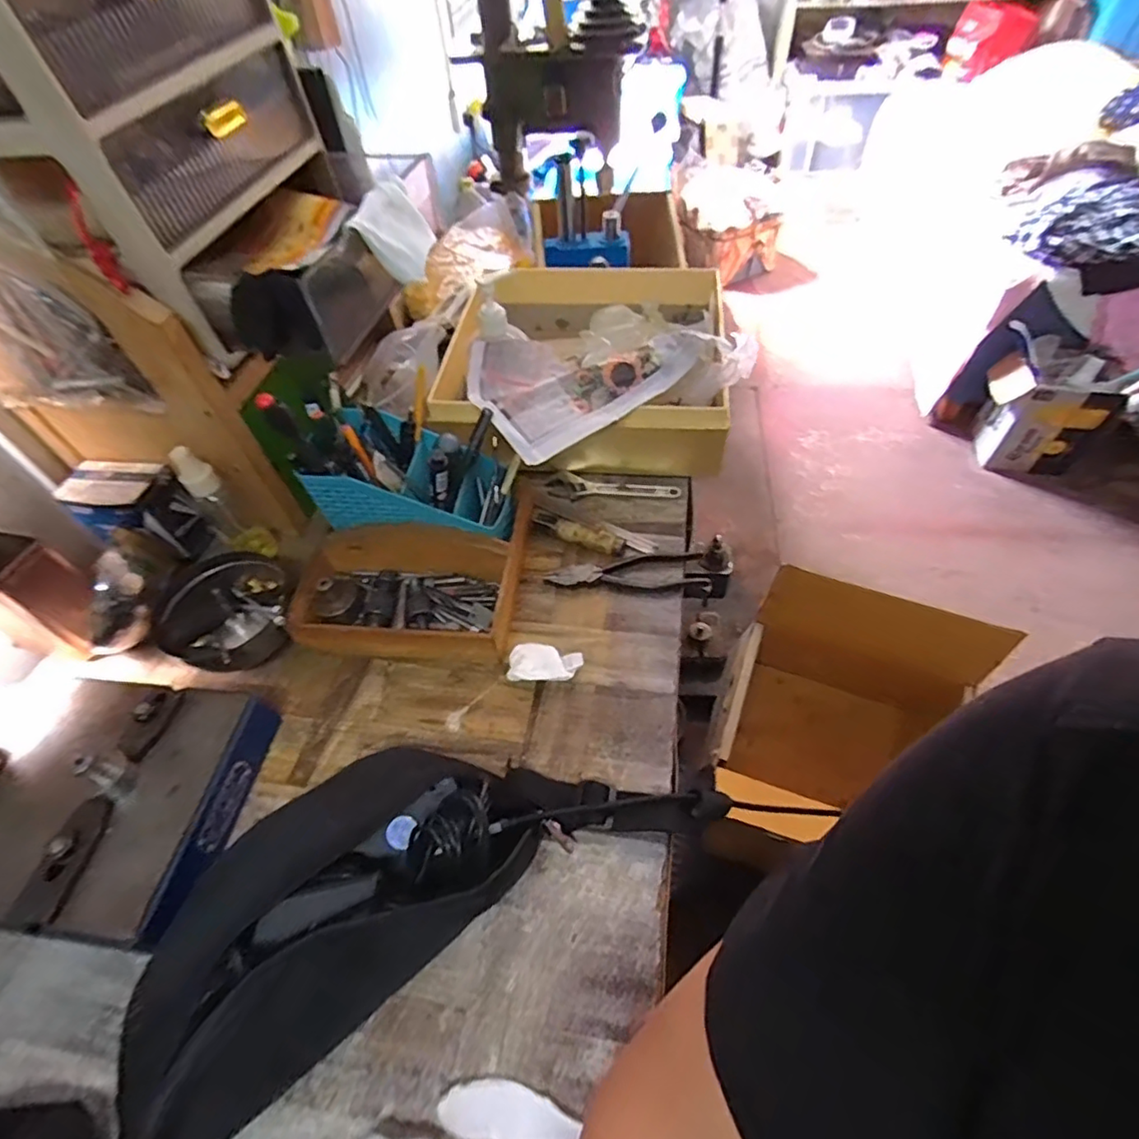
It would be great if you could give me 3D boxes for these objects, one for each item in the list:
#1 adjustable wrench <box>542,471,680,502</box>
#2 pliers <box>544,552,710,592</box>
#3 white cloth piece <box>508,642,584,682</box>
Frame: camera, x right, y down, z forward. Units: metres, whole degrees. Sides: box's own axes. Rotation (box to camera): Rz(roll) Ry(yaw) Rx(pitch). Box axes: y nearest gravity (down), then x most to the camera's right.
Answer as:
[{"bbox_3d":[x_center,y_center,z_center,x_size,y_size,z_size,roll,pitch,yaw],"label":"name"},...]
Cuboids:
[{"bbox_3d":[0.048,-0.089,0.643,0.141,0.011,0.033,2,52,4],"label":"adjustable wrench"},{"bbox_3d":[0.058,-0.001,0.571,0.154,0.015,0.048,1,52,3],"label":"pliers"},{"bbox_3d":[-0.020,0.083,0.515,0.063,0.021,0.038,-2,52,1],"label":"white cloth piece"}]

